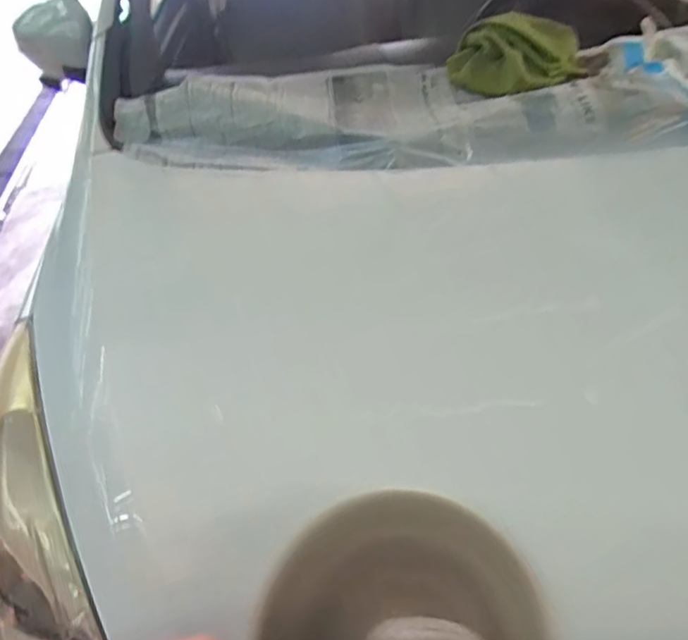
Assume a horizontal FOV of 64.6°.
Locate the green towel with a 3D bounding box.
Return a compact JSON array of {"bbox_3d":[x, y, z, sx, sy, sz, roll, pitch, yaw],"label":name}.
[{"bbox_3d":[0.260,-0.396,0.820,0.185,0.087,0.132,-17,41,-17],"label":"green towel"}]

